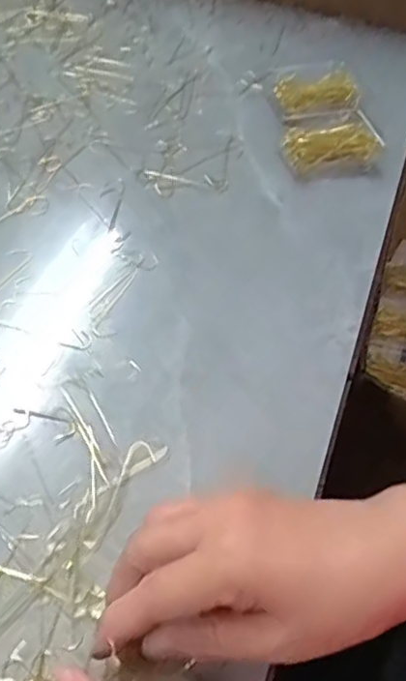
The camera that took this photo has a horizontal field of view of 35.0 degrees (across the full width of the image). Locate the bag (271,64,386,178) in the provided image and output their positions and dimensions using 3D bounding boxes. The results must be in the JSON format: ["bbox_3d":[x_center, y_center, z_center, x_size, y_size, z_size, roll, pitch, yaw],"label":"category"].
[{"bbox_3d":[0.099,-0.189,0.541,0.074,0.028,0.127,-5,55,-7],"label":"bag"}]

